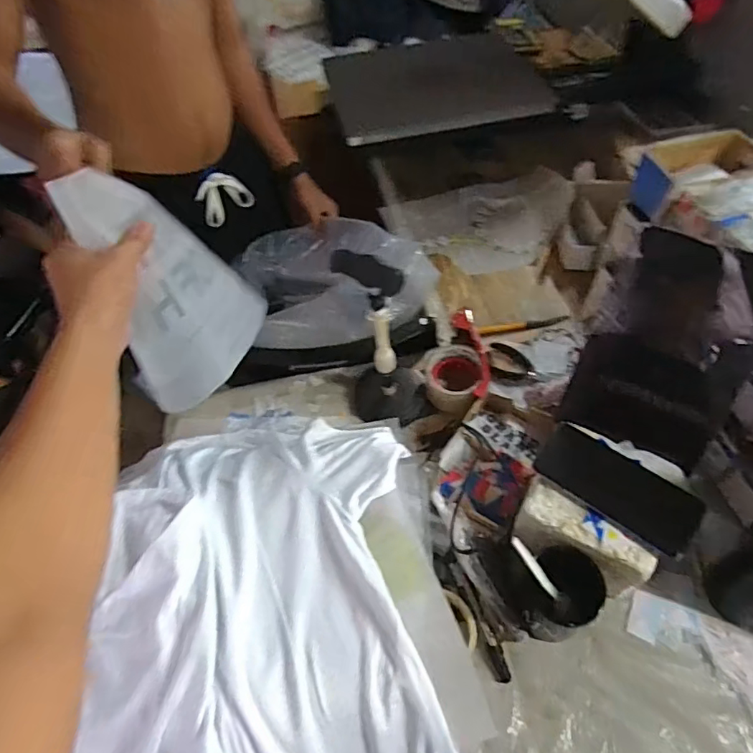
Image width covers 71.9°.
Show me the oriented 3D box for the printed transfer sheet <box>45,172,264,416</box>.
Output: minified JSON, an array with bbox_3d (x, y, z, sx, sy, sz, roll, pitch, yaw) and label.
[{"bbox_3d":[-0.205,-0.113,0.556,0.039,0.247,0.196,2,42,22],"label":"printed transfer sheet"}]

